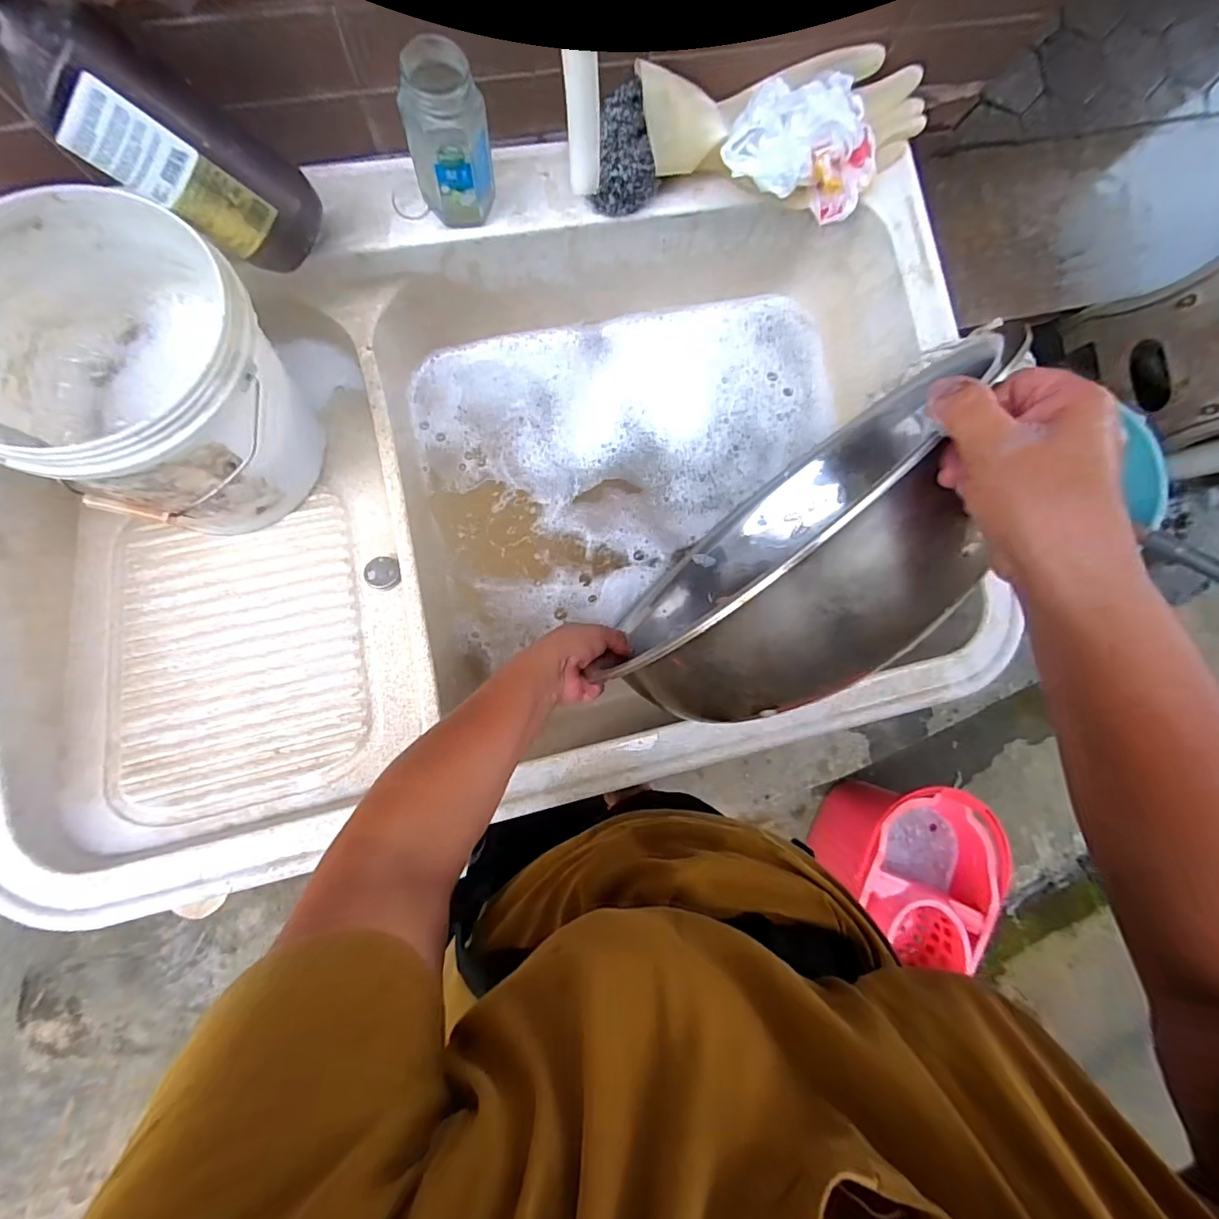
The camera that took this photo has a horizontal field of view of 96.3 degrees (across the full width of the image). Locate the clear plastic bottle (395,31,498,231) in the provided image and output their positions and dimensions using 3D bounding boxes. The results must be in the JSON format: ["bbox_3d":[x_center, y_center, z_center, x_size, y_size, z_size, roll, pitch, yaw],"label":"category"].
[{"bbox_3d":[-0.127,-0.370,0.434,0.054,0.116,0.051,0,89,-7],"label":"clear plastic bottle"}]

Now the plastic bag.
[{"bbox_3d":[0.173,-0.425,0.500,0.155,0.073,0.101,-4,89,-7],"label":"plastic bag"}]

